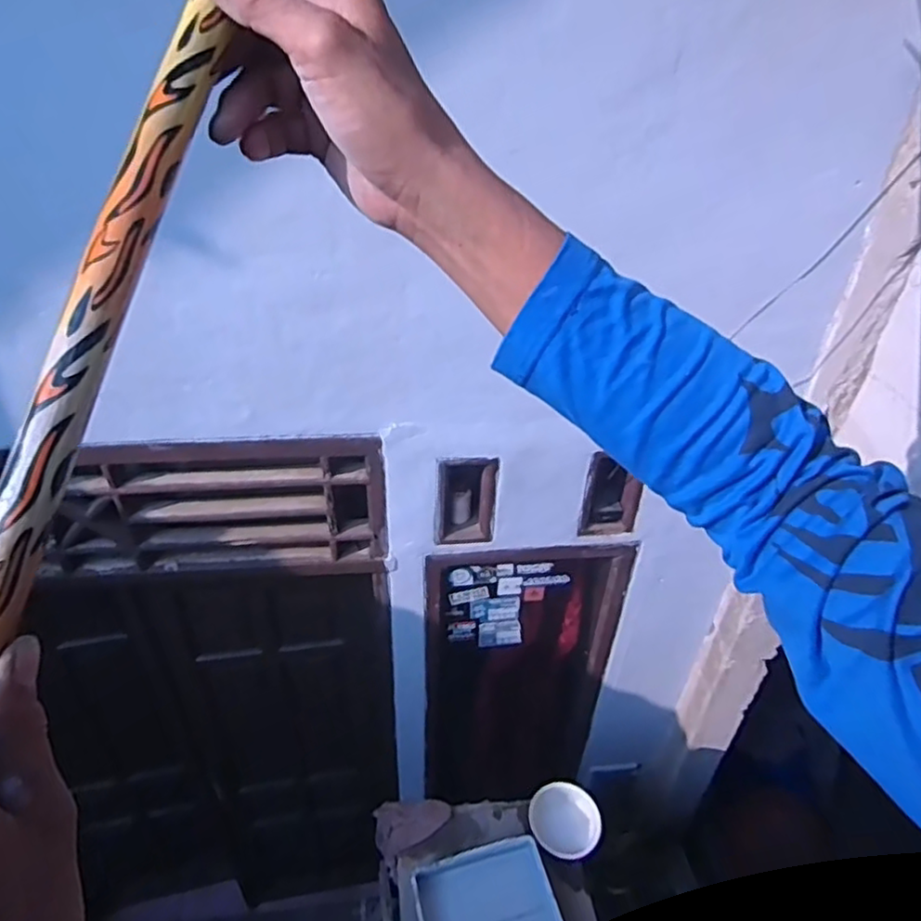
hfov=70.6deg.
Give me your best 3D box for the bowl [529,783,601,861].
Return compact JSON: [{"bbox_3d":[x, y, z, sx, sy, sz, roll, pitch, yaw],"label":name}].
[{"bbox_3d":[0.227,0.782,1.416,0.145,0.036,0.146,1,37,-1],"label":"bowl"}]

